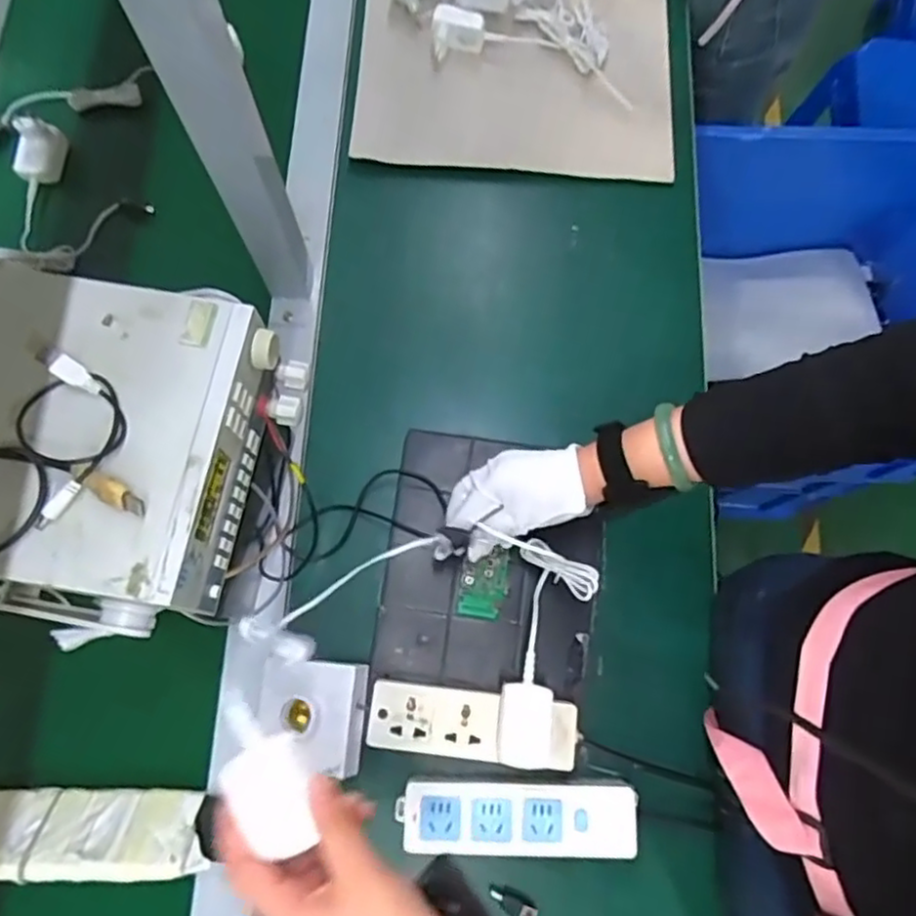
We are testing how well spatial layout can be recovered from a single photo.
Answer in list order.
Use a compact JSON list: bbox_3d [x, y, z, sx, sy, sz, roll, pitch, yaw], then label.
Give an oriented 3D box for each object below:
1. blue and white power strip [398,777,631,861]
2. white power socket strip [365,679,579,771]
[{"bbox_3d":[0.050,0.302,0.574,0.195,0.033,0.056,2,76,-1],"label":"blue and white power strip"},{"bbox_3d":[0.012,0.223,0.568,0.171,0.031,0.053,8,75,0],"label":"white power socket strip"}]

